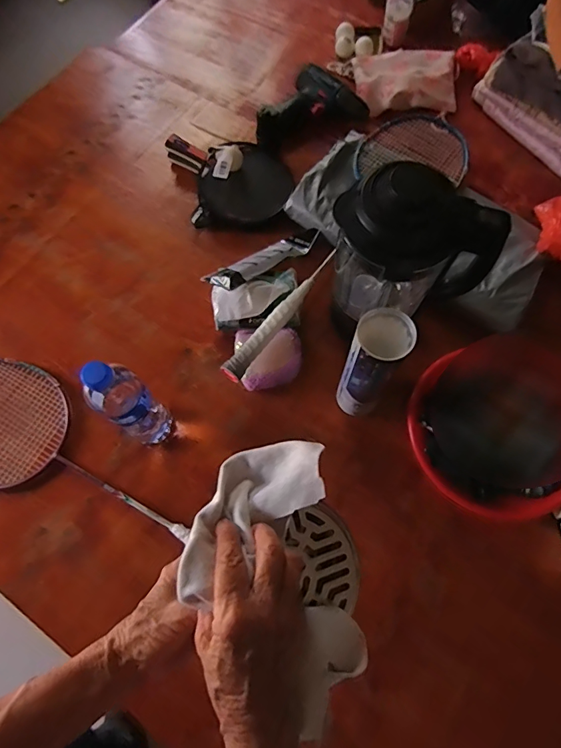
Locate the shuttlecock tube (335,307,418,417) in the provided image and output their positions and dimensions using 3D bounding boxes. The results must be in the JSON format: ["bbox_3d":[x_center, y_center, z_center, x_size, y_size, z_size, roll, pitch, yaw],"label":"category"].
[{"bbox_3d":[0.117,-0.002,0.603,0.069,0.227,0.067,32,75,14],"label":"shuttlecock tube"}]

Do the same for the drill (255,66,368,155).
[{"bbox_3d":[0.069,-0.496,0.867,0.171,0.069,0.213,23,71,11],"label":"drill"}]

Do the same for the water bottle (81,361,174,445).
[{"bbox_3d":[-0.196,0.043,0.589,0.055,0.217,0.065,35,75,15],"label":"water bottle"}]

